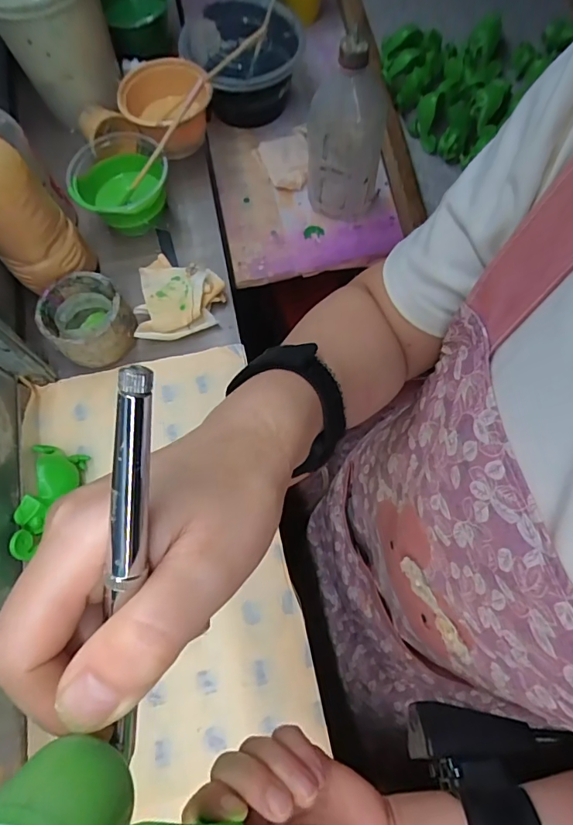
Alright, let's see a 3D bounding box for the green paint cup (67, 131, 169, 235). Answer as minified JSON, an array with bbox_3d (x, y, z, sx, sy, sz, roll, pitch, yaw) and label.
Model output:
[{"bbox_3d":[-0.200,-0.277,0.584,0.113,0.078,0.120,0,71,1],"label":"green paint cup"}]

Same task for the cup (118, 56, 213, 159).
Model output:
[{"bbox_3d":[-0.150,-0.388,0.609,0.114,0.076,0.127,-22,72,-6],"label":"cup"}]

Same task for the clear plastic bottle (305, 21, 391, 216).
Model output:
[{"bbox_3d":[0.071,-0.331,0.559,0.088,0.193,0.067,2,71,2],"label":"clear plastic bottle"}]

